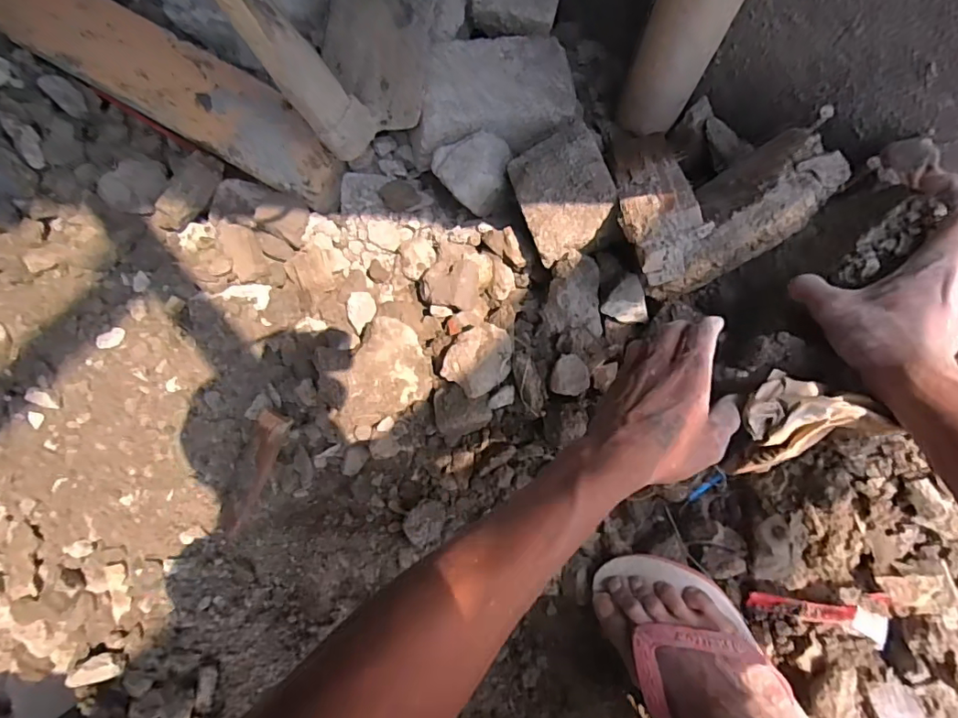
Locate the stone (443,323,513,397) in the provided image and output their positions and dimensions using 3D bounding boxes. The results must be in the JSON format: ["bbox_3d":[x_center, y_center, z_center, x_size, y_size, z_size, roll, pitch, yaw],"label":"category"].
[{"bbox_3d":[0.003,0.001,0.552,0.069,0.035,0.076,38,91,5],"label":"stone"}]

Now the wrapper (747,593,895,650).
[{"bbox_3d":[0.282,0.209,0.434,0.099,0.011,0.042,-1,87,28],"label":"wrapper"}]

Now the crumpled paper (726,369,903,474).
[{"bbox_3d":[0.233,0.042,0.387,0.093,0.061,0.065,-29,86,3],"label":"crumpled paper"}]

